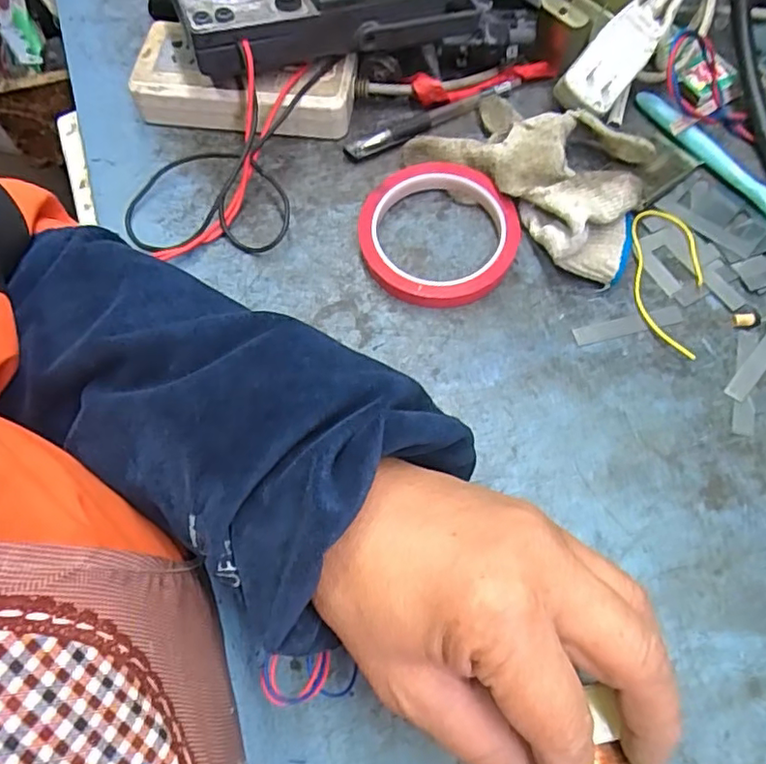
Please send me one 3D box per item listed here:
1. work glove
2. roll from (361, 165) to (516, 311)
[{"bbox_3d":[0.103,-0.138,0.377,0.159,0.039,0.108,41,73,17],"label":"work glove"},{"bbox_3d":[0.035,-0.093,0.373,0.095,0.021,0.098,-1,66,1],"label":"roll"}]

